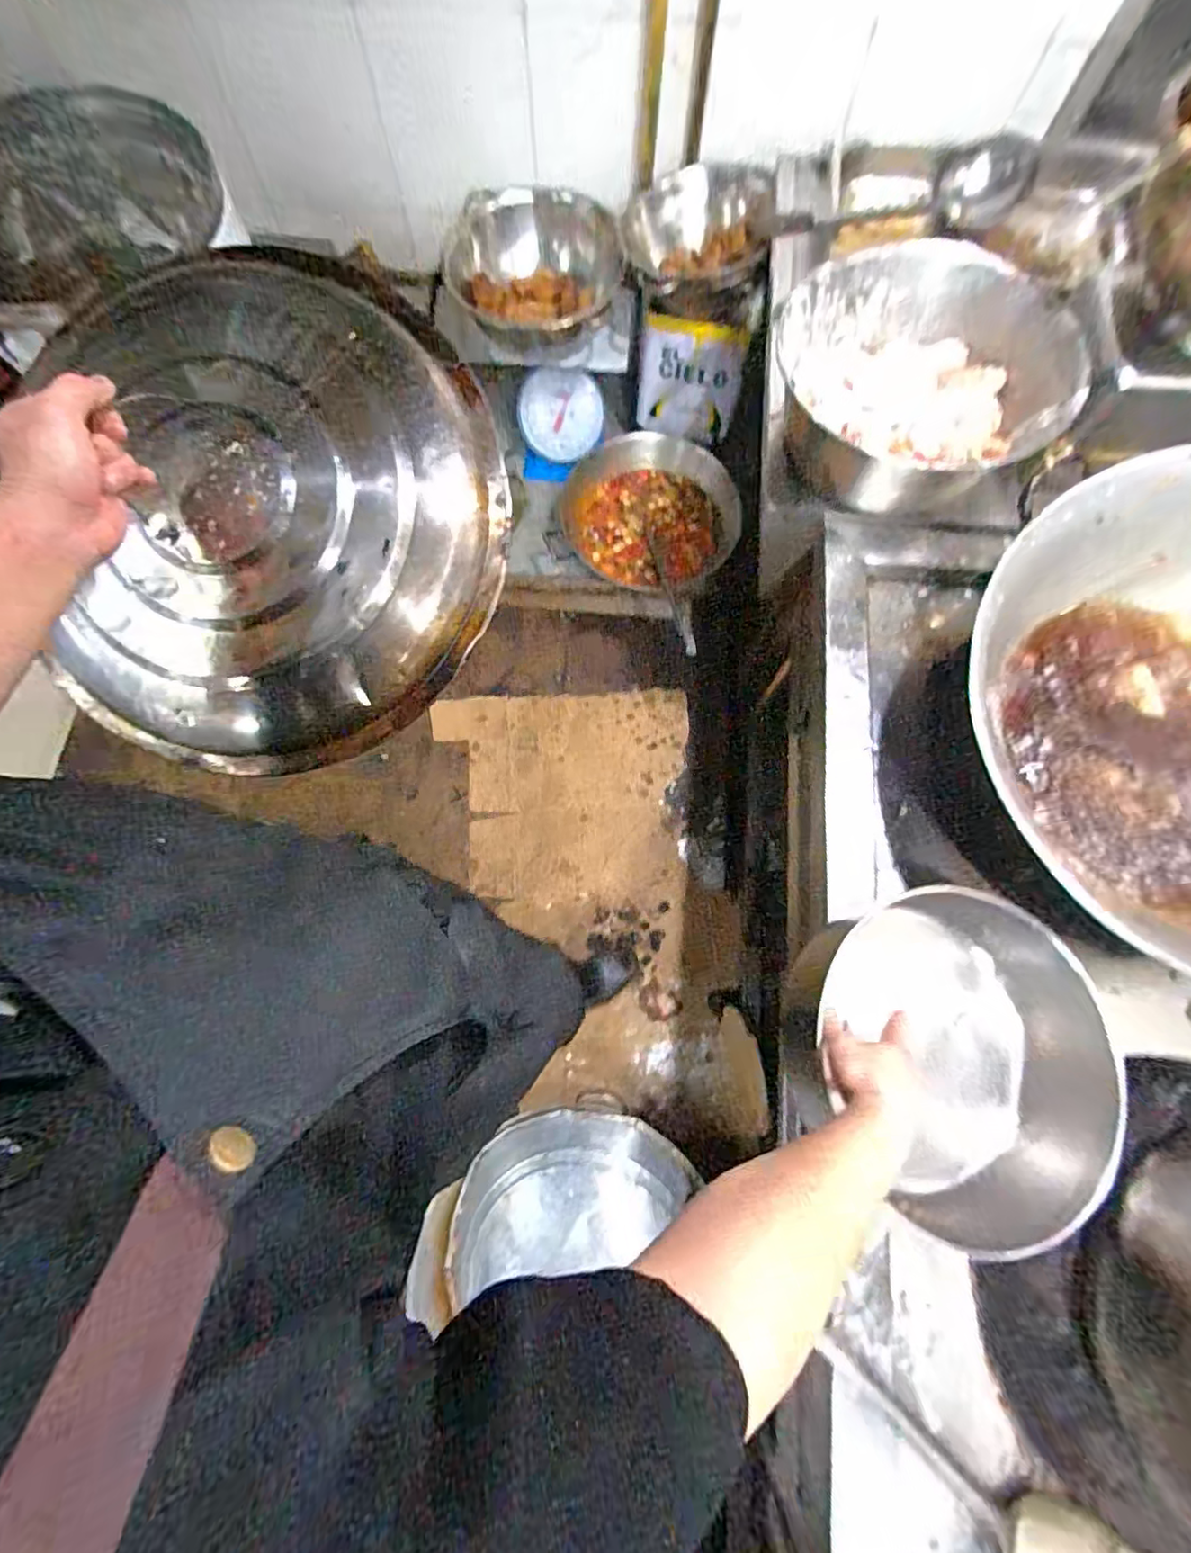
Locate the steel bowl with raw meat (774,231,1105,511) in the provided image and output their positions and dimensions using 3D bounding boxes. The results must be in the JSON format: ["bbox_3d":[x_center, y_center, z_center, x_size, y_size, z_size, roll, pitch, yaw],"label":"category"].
[{"bbox_3d":[0.423,-0.528,0.801,0.366,0.149,0.334,2,73,0],"label":"steel bowl with raw meat"}]

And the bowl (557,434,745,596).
[{"bbox_3d":[0.126,-0.640,1.461,0.414,0.129,0.422,-33,76,-10],"label":"bowl"}]

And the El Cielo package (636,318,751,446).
[{"bbox_3d":[0.215,-0.905,1.344,0.224,0.279,0.037,3,73,0],"label":"El Cielo package"}]

